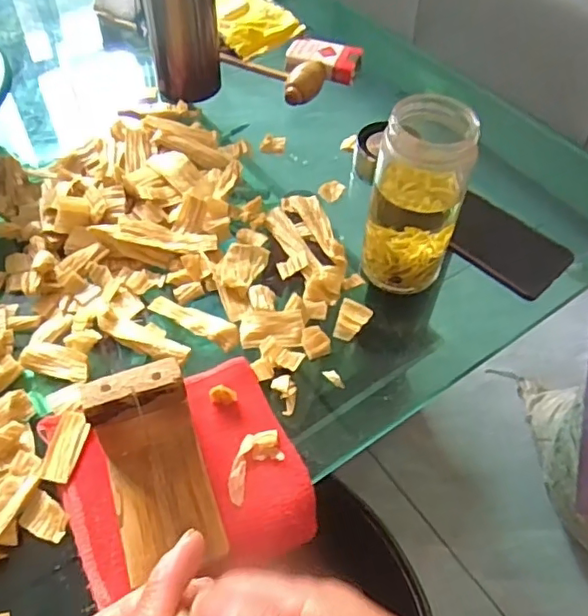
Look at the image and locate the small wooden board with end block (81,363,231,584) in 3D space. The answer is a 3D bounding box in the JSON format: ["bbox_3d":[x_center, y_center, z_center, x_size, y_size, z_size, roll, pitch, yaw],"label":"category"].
[{"bbox_3d":[-0.083,0.099,0.354,0.059,0.072,0.106,-15,56,-13],"label":"small wooden board with end block"}]

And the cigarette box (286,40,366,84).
[{"bbox_3d":[0.036,-0.295,0.692,0.084,0.026,0.048,12,54,7],"label":"cigarette box"}]

